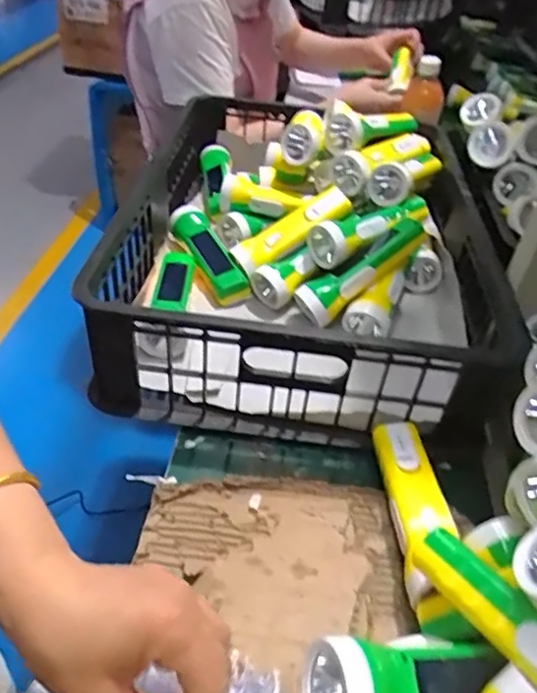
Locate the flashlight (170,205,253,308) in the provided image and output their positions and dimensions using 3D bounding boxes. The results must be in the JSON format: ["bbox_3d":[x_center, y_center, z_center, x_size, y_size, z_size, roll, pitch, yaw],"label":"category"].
[{"bbox_3d":[-0.078,-0.122,0.745,0.048,0.040,0.177,-17,46,-24],"label":"flashlight"}]

